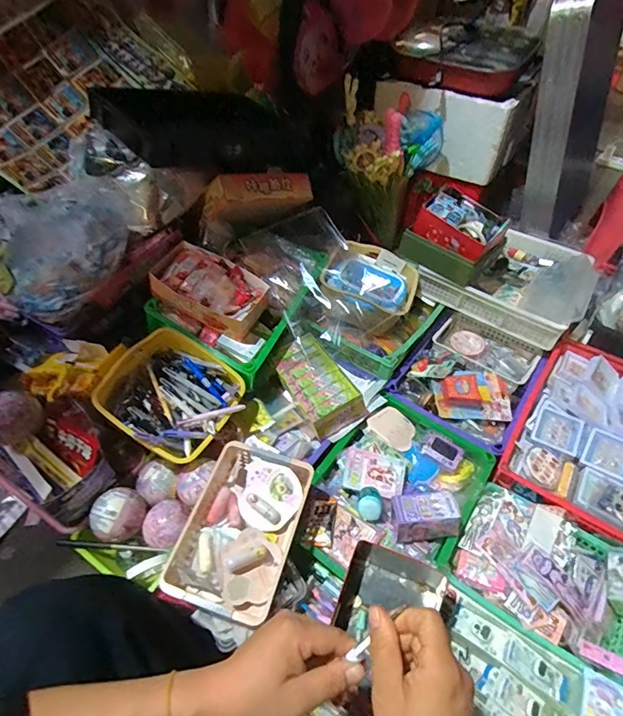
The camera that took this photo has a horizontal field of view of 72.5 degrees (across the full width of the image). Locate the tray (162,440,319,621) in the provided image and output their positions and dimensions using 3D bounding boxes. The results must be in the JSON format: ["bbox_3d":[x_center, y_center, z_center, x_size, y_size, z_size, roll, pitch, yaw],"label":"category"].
[{"bbox_3d":[-0.116,0.297,0.741,0.172,0.071,0.267,16,68,16],"label":"tray"}]

